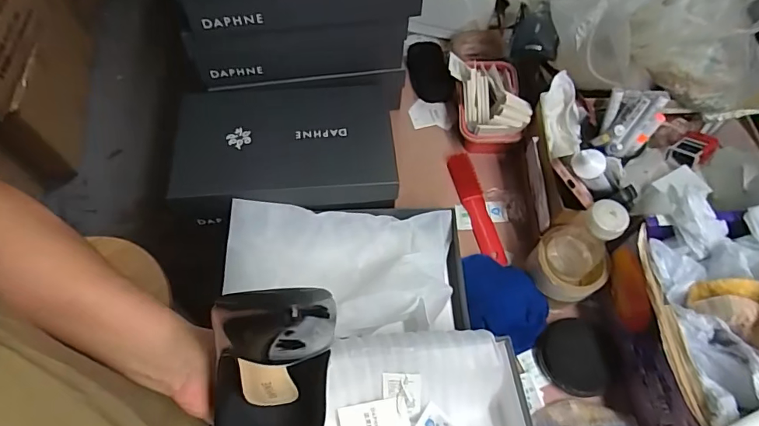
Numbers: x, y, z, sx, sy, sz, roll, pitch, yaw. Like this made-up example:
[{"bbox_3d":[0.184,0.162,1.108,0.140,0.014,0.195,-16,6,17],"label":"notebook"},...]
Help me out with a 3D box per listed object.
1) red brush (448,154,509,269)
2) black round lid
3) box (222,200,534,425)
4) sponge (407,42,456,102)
[{"bbox_3d":[0.146,-0.007,0.683,0.036,0.025,0.187,-12,62,-7],"label":"red brush"},{"bbox_3d":[0.245,0.178,0.564,0.089,0.012,0.088,-10,60,23],"label":"black round lid"},{"bbox_3d":[-0.012,0.164,0.532,0.305,0.092,0.411,-10,62,-6],"label":"box"},{"bbox_3d":[0.089,-0.253,0.805,0.063,0.041,0.131,-11,62,-6],"label":"sponge"}]

